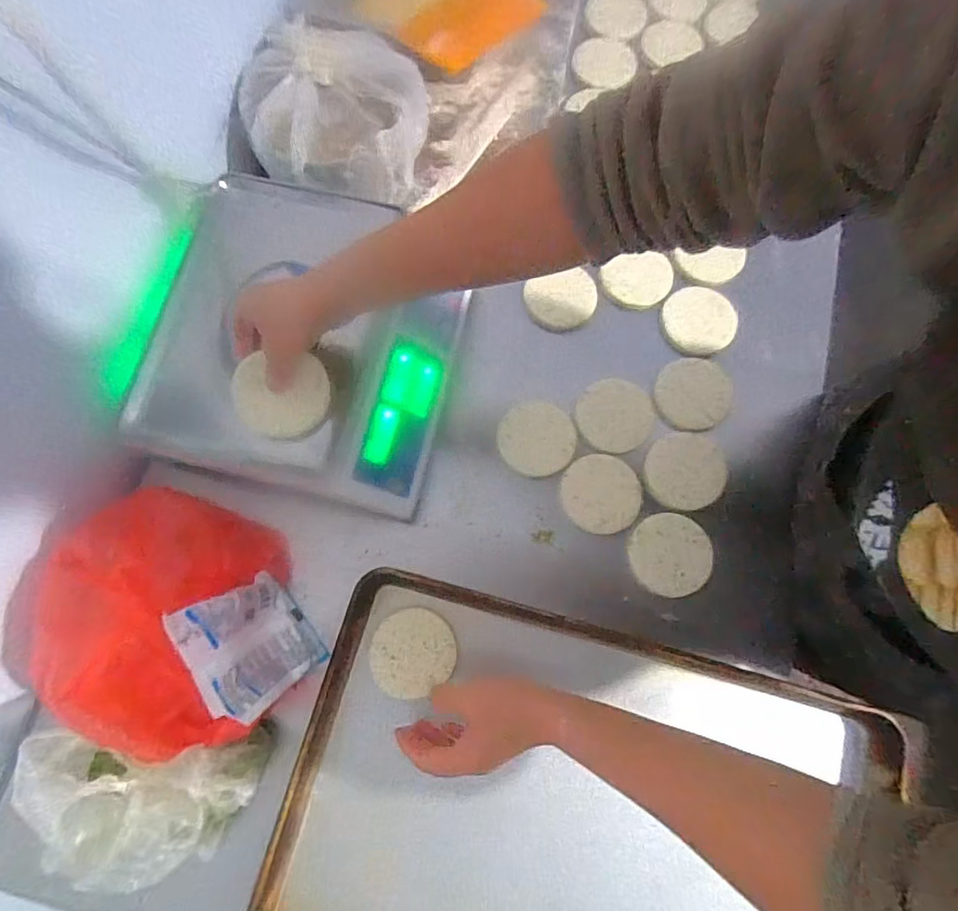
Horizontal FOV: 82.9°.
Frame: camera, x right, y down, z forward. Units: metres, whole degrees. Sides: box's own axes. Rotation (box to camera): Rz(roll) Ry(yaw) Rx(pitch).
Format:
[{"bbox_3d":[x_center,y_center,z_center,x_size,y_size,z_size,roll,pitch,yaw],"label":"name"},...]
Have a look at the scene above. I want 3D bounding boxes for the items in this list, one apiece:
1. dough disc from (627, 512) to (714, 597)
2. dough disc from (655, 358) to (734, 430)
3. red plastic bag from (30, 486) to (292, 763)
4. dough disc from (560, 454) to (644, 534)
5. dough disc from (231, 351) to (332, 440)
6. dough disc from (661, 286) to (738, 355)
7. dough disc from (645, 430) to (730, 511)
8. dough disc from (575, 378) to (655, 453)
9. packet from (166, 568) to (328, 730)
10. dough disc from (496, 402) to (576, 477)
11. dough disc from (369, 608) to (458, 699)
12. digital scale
[{"bbox_3d":[0.225,0.115,0.635,0.091,0.009,0.093,0,76,-1],"label":"dough disc"},{"bbox_3d":[0.273,-0.079,0.687,0.097,0.011,0.089,0,76,-1],"label":"dough disc"},{"bbox_3d":[-0.298,0.162,0.545,0.152,0.176,0.246,8,76,1],"label":"red plastic bag"},{"bbox_3d":[0.147,0.045,0.653,0.094,0.006,0.092,0,76,-1],"label":"dough disc"},{"bbox_3d":[-0.200,-0.060,0.554,0.092,0.008,0.082,-3,102,-16],"label":"dough disc"},{"bbox_3d":[0.290,-0.180,0.719,0.093,0.018,0.084,19,76,4],"label":"dough disc"},{"bbox_3d":[0.254,0.018,0.668,0.098,0.007,0.093,0,76,-1],"label":"dough disc"},{"bbox_3d":[0.171,-0.051,0.683,0.097,0.005,0.091,0,76,-1],"label":"dough disc"},{"bbox_3d":[-0.228,0.188,0.549,0.020,0.155,0.118,-32,86,15],"label":"packet"},{"bbox_3d":[0.071,-0.021,0.680,0.094,0.012,0.091,0,76,-1],"label":"dough disc"},{"bbox_3d":[-0.074,0.220,0.607,0.093,0.010,0.091,0,76,-1],"label":"dough disc"},{"bbox_3d":[-0.207,-0.135,0.640,0.351,0.110,0.334,14,76,3],"label":"digital scale"}]

